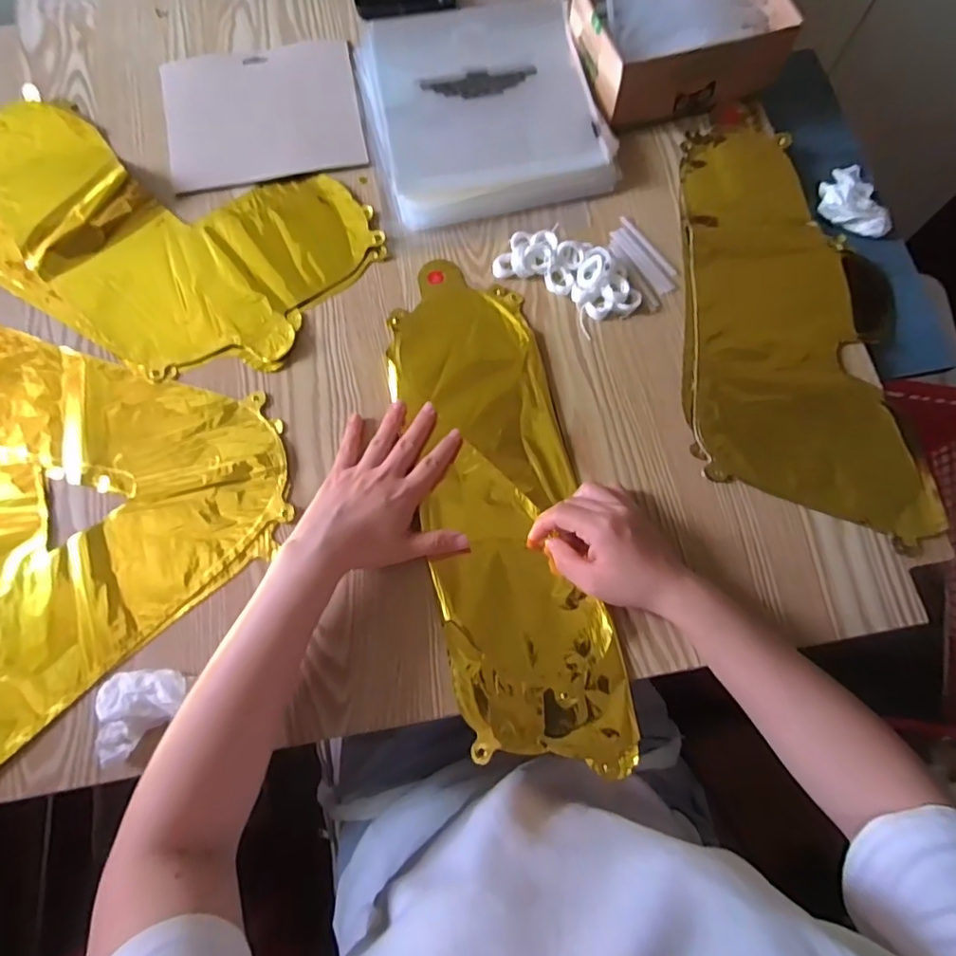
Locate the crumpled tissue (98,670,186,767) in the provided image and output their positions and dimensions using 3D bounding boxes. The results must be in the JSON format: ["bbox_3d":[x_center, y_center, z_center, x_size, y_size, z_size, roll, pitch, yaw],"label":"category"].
[{"bbox_3d":[-0.242,0.169,0.404,0.068,0.026,0.058,-8,73,-3],"label":"crumpled tissue"}]

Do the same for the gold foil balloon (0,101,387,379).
[{"bbox_3d":[-0.318,-0.246,0.530,0.404,0.019,0.241,30,75,8],"label":"gold foil balloon"}]

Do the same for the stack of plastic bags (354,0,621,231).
[{"bbox_3d":[0.004,-0.365,0.559,0.218,0.035,0.228,-15,74,-5],"label":"stack of plastic bags"}]

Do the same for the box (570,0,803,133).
[{"bbox_3d":[0.191,-0.431,0.556,0.182,0.069,0.146,-15,74,-5],"label":"box"}]

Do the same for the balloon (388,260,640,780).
[{"bbox_3d":[0.016,0.012,0.469,0.128,0.008,0.426,-11,73,-4],"label":"balloon"}]

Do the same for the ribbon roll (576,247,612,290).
[{"bbox_3d":[0.104,-0.187,0.512,0.026,0.019,0.039,24,75,7],"label":"ribbon roll"}]

